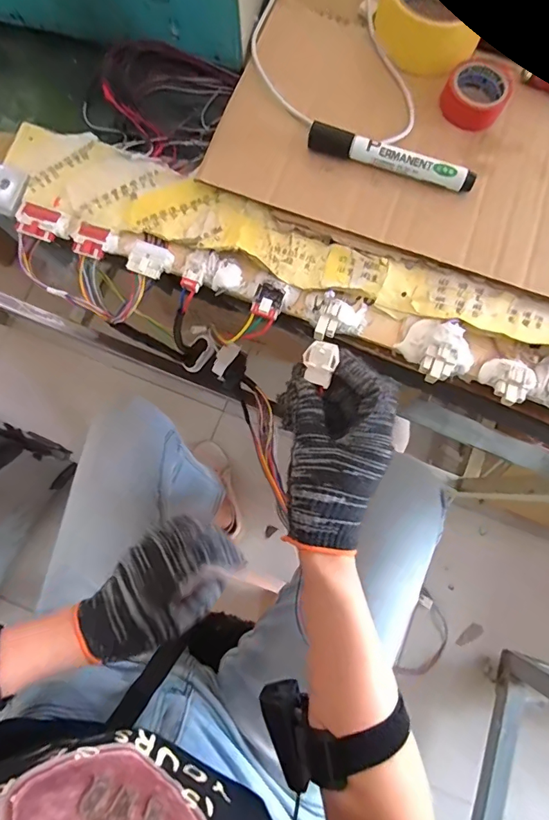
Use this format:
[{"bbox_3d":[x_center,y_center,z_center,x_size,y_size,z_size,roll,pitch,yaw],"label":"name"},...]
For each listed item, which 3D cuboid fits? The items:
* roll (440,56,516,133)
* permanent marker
[{"bbox_3d":[0.163,-0.254,0.354,0.048,0.019,0.051,0,80,-1],"label":"roll"},{"bbox_3d":[0.090,-0.193,0.338,0.128,0.012,0.014,17,80,2],"label":"permanent marker"}]

